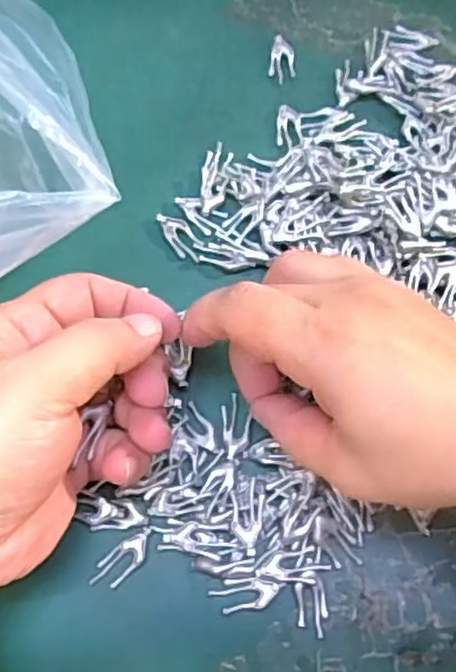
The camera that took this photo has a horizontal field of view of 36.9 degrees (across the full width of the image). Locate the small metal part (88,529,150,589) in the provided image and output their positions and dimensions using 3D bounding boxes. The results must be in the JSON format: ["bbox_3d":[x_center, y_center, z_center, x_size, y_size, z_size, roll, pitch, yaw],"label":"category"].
[{"bbox_3d":[-0.040,0.086,0.261,0.028,0.004,0.011,-41,77,-15],"label":"small metal part"}]

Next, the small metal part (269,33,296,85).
[{"bbox_3d":[0.028,-0.142,0.349,0.013,0.004,0.028,5,70,-1],"label":"small metal part"}]

